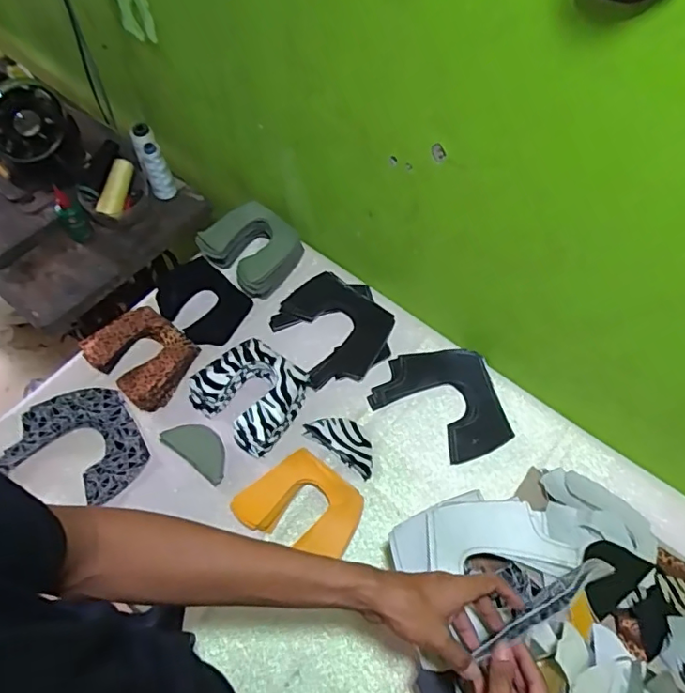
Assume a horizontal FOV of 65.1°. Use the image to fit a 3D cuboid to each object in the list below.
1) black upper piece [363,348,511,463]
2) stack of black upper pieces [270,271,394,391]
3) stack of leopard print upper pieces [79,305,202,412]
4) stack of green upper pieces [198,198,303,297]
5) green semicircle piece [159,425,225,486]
[{"bbox_3d":[0.149,0.090,0.837,0.191,0.010,0.183,-11,62,-8],"label":"black upper piece"},{"bbox_3d":[-0.011,-0.034,0.898,0.173,0.021,0.188,-29,66,-17],"label":"stack of black upper pieces"},{"bbox_3d":[-0.317,0.011,0.855,0.157,0.031,0.126,36,65,17],"label":"stack of leopard print upper pieces"},{"bbox_3d":[-0.158,-0.174,0.935,0.151,0.063,0.132,33,65,16],"label":"stack of green upper pieces"},{"bbox_3d":[-0.209,0.148,0.790,0.112,0.004,0.057,34,65,16],"label":"green semicircle piece"}]

